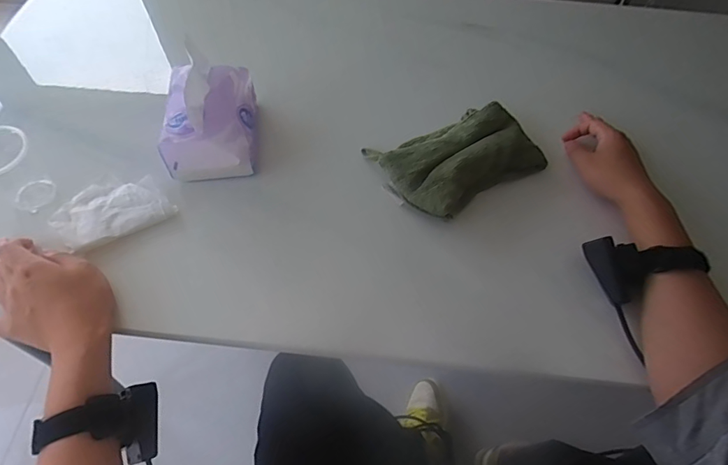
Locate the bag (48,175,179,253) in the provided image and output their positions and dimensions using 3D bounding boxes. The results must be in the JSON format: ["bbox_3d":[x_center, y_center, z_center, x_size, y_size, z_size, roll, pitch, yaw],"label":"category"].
[{"bbox_3d":[-0.290,-0.029,0.487,0.117,0.012,0.082,-28,64,-17],"label":"bag"}]

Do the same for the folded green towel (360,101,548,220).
[{"bbox_3d":[0.119,-0.100,0.529,0.193,0.046,0.133,-26,64,-16],"label":"folded green towel"}]

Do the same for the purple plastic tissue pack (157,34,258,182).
[{"bbox_3d":[-0.187,-0.147,0.513,0.100,0.093,0.135,-3,59,-4],"label":"purple plastic tissue pack"}]

